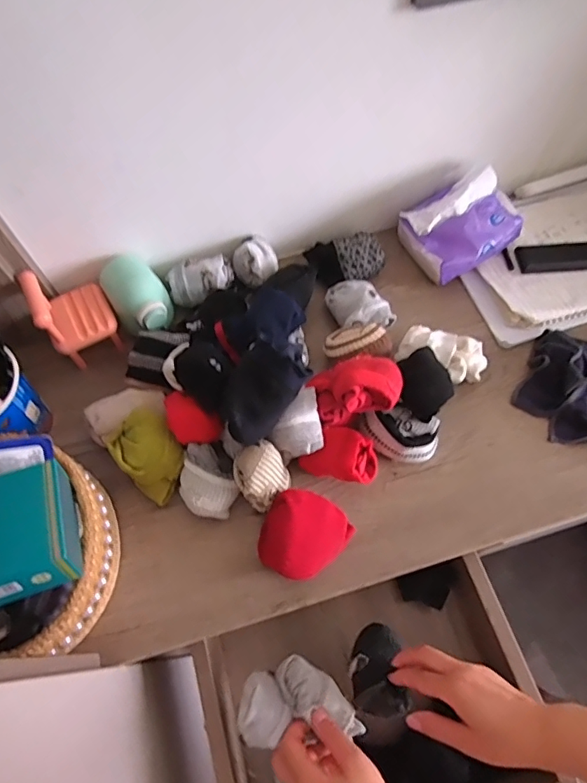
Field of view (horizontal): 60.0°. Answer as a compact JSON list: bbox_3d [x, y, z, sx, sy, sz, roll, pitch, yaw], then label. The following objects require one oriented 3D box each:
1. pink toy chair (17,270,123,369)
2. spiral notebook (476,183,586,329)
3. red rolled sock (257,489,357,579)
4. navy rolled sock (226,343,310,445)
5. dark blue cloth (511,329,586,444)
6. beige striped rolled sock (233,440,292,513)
[{"bbox_3d":[-0.254,-0.093,0.599,0.073,0.101,0.077,-24,69,-8],"label":"pink toy chair"},{"bbox_3d":[0.377,-0.192,0.671,0.262,0.015,0.196,-15,64,-5],"label":"spiral notebook"},{"bbox_3d":[0.010,0.146,0.517,0.082,0.053,0.083,-1,64,2],"label":"red rolled sock"},{"bbox_3d":[-0.031,-0.002,0.498,0.063,0.039,0.097,36,91,-2],"label":"navy rolled sock"},{"bbox_3d":[0.337,-0.006,0.582,0.135,0.032,0.136,20,71,9],"label":"dark blue cloth"},{"bbox_3d":[-0.032,0.086,0.525,0.051,0.059,0.055,-1,64,2],"label":"beige striped rolled sock"}]

